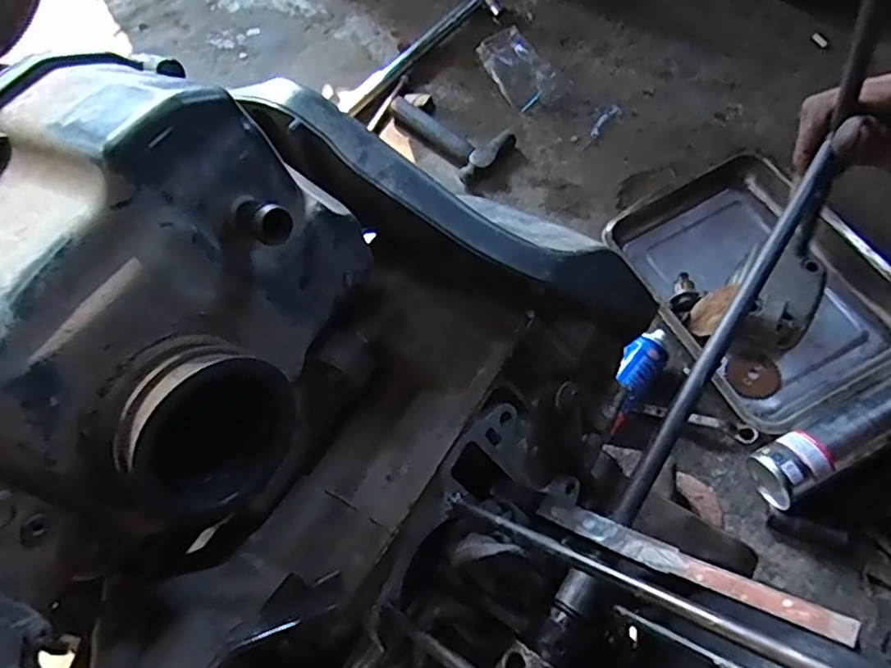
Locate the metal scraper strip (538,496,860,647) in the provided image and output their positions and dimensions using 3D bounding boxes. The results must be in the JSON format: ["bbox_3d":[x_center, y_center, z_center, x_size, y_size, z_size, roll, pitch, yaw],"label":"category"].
[{"bbox_3d":[0.082,0.081,0.222,0.113,0.006,0.011,11,61,46],"label":"metal scraper strip"}]

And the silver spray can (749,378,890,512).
[{"bbox_3d":[0.451,0.105,0.684,0.242,0.075,0.063,-28,67,-10],"label":"silver spray can"}]

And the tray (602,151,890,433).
[{"bbox_3d":[0.399,-0.069,0.796,0.262,0.084,0.349,-25,67,-8],"label":"tray"}]

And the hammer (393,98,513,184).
[{"bbox_3d":[0.006,-0.328,0.969,0.097,0.028,0.202,-40,70,-14],"label":"hammer"}]

